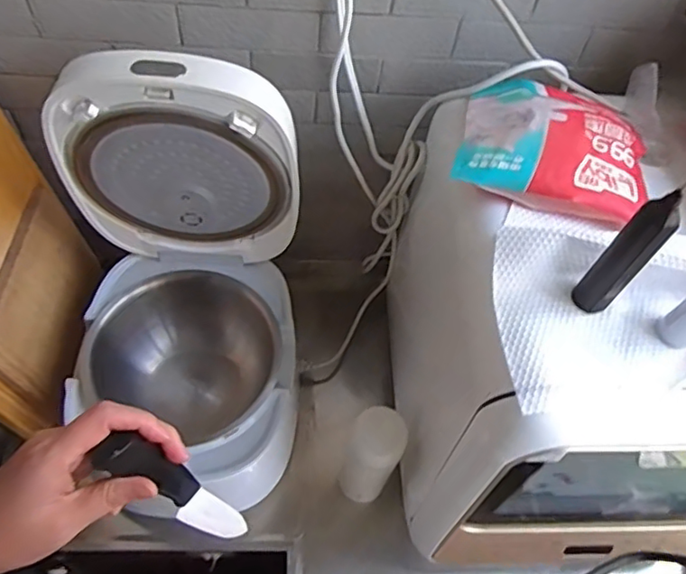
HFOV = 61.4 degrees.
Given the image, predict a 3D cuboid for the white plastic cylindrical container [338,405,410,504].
[{"bbox_3d":[0.035,0.214,0.723,0.064,0.181,0.065,2,58,-4],"label":"white plastic cylindrical container"}]

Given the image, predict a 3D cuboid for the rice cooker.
[{"bbox_3d":[-0.179,0.032,0.641,0.258,0.445,0.295,-1,58,-6],"label":"rice cooker"}]

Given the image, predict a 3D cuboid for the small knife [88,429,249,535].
[{"bbox_3d":[-0.114,0.150,0.415,0.019,0.199,0.027,4,56,19],"label":"small knife"}]

